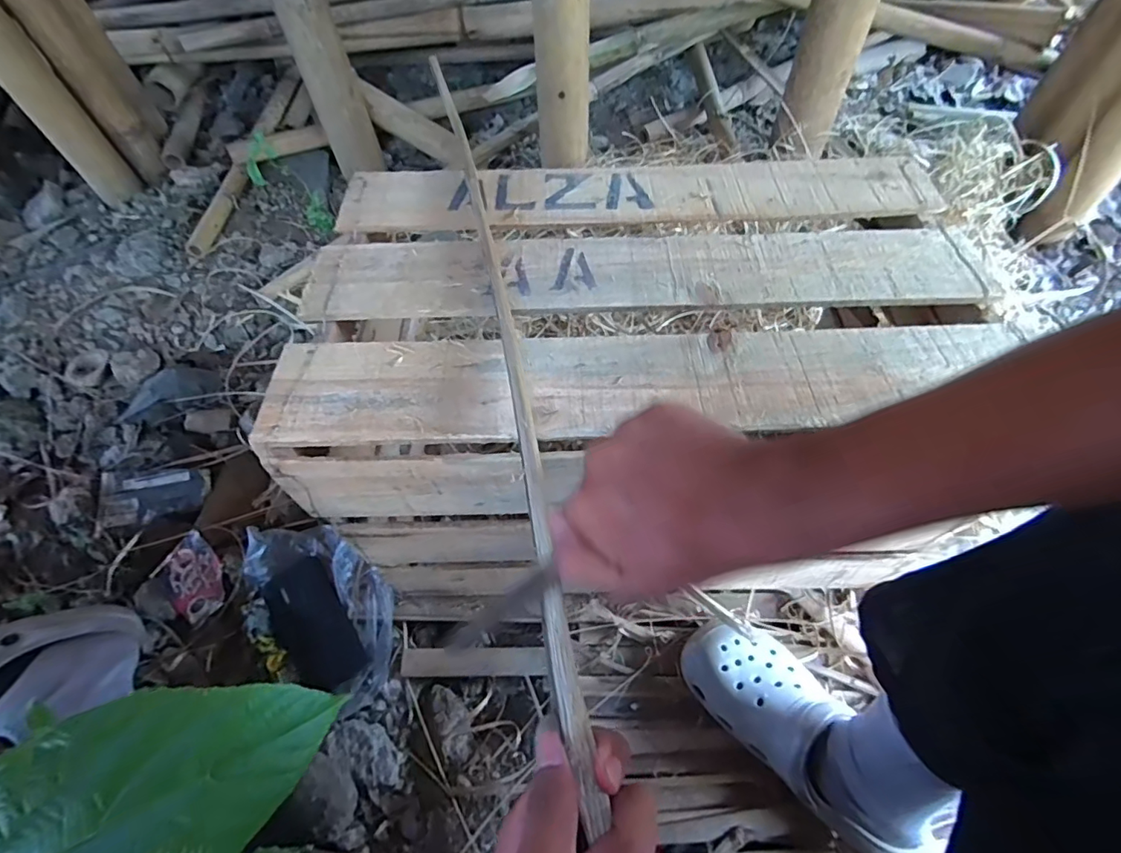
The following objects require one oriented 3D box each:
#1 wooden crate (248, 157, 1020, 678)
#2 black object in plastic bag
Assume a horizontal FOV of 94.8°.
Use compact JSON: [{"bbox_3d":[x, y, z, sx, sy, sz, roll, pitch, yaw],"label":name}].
[{"bbox_3d":[0.063,-0.028,0.581,0.576,0.359,0.369,-3,57,-3],"label":"wooden crate"},{"bbox_3d":[-0.310,0.226,0.647,0.249,0.069,0.160,38,64,21],"label":"black object in plastic bag"}]

